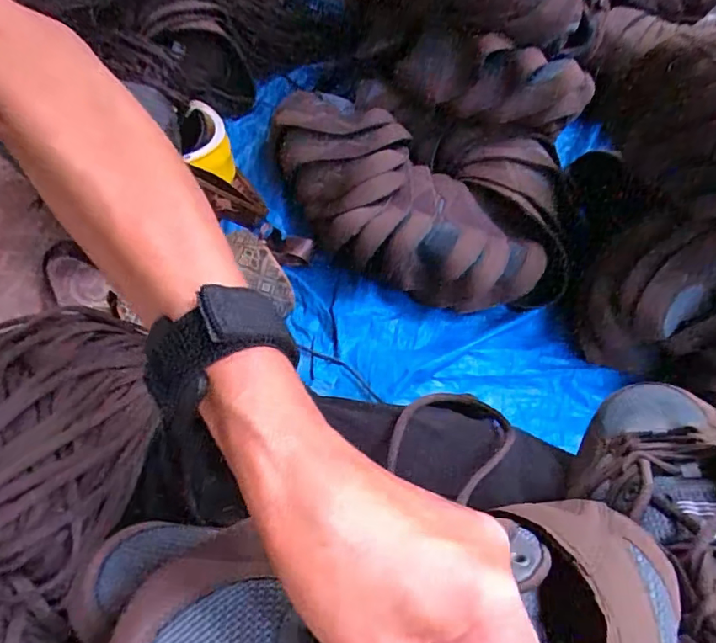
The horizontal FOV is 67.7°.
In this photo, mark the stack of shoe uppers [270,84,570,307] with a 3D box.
[{"bbox_3d":[0.080,-0.197,0.818,0.436,0.164,0.314,2,59,1],"label":"stack of shoe uppers"}]

